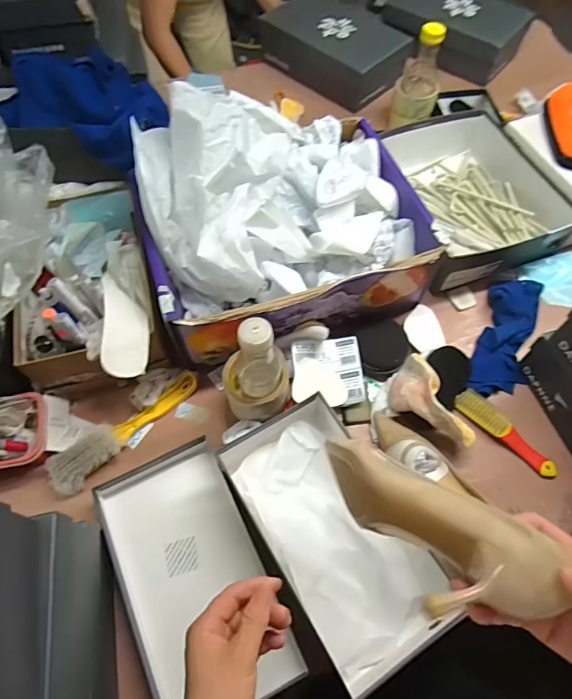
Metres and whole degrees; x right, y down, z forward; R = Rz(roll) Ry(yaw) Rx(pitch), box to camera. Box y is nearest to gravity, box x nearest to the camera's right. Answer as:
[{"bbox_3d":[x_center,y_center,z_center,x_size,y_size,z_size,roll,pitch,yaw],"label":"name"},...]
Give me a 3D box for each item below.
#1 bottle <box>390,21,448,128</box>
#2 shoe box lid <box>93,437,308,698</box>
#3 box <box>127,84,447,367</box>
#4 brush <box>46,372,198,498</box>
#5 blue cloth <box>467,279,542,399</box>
[{"bbox_3d":[0.265,-0.540,0.904,0.068,0.170,0.081,-40,69,-19],"label":"bottle"},{"bbox_3d":[-0.125,0.265,0.560,0.165,0.060,0.280,-23,64,-12],"label":"shoe box lid"},{"bbox_3d":[-0.004,-0.201,0.666,0.396,0.230,0.300,-17,63,-9],"label":"box"},{"bbox_3d":[-0.233,0.107,0.651,0.060,0.034,0.236,40,69,19],"label":"brush"},{"bbox_3d":[0.357,-0.034,0.724,0.082,0.039,0.245,19,64,10],"label":"blue cloth"}]

